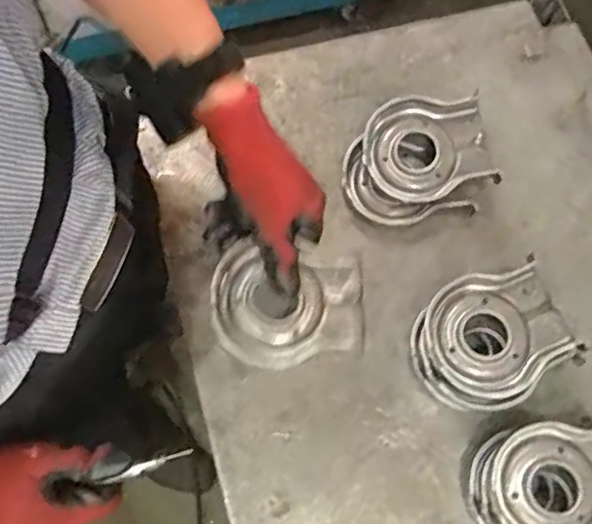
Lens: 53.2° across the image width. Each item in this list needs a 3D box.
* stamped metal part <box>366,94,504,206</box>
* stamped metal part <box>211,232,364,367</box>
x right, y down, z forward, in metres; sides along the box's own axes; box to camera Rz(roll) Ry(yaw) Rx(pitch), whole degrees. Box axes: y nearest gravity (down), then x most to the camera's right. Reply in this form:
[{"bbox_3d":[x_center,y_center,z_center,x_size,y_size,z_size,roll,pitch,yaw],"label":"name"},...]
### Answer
[{"bbox_3d":[0.127,-0.110,0.576,0.121,0.030,0.098,-11,82,-6],"label":"stamped metal part"},{"bbox_3d":[-0.006,0.033,0.480,0.125,0.020,0.096,-8,78,-13],"label":"stamped metal part"}]

